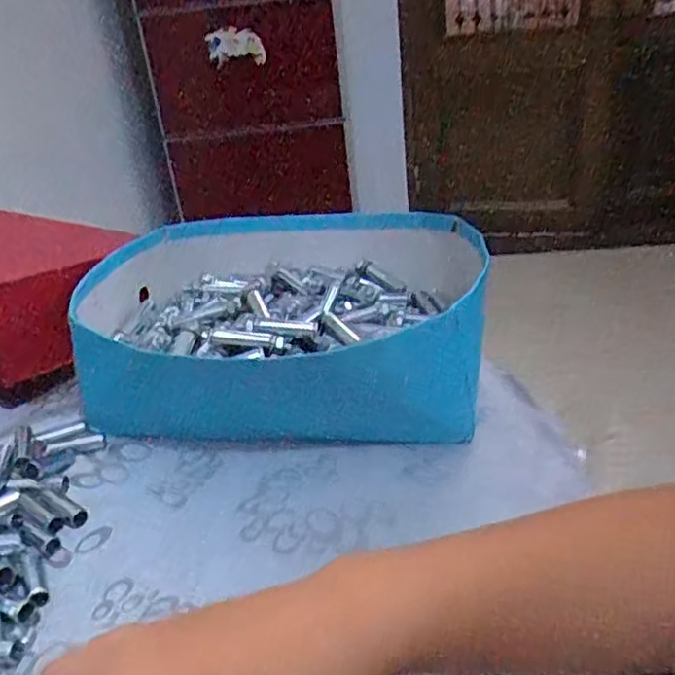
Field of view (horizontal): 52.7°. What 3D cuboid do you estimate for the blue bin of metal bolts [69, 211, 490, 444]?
[{"bbox_3d":[-0.045,-0.015,0.541,0.273,0.097,0.214,-2,28,6],"label":"blue bin of metal bolts"}]

